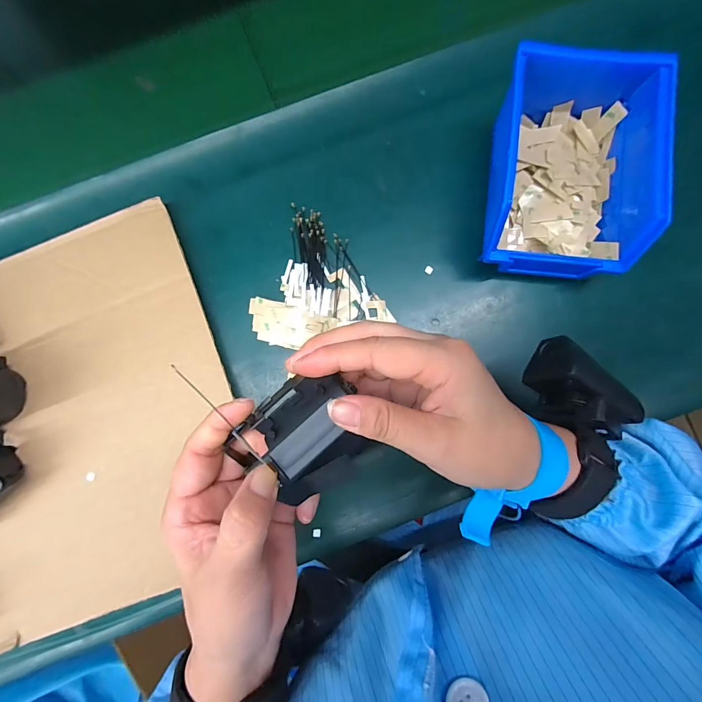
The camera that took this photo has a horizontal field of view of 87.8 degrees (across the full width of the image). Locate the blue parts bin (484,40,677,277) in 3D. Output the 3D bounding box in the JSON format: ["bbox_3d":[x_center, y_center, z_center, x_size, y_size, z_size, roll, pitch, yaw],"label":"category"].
[{"bbox_3d":[0.158,-0.143,0.279,0.113,0.075,0.169,4,85,1],"label":"blue parts bin"}]

